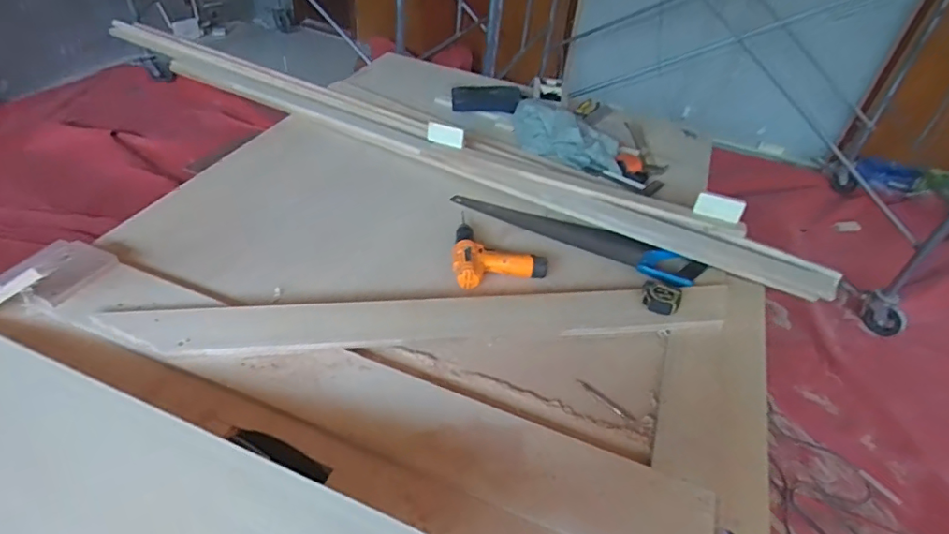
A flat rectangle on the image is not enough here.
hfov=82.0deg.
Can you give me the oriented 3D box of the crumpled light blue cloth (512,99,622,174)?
[{"bbox_3d":[0.249,-0.370,1.521,0.342,0.143,0.142,20,43,14],"label":"crumpled light blue cloth"}]

